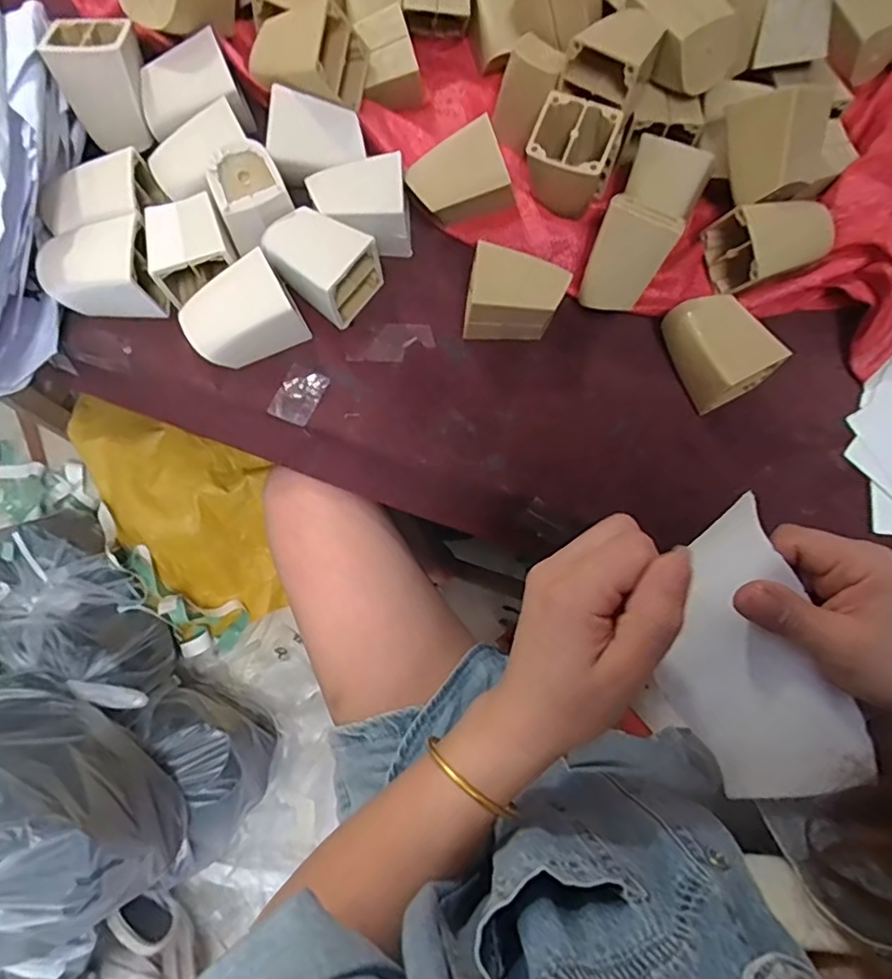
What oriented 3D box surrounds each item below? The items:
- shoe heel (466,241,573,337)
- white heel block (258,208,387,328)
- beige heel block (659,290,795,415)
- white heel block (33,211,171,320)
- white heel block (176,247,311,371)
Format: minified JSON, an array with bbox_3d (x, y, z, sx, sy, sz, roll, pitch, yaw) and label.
[{"bbox_3d":[0.055,-0.149,0.466,0.074,0.050,0.053,8,76,0],"label":"shoe heel"},{"bbox_3d":[-0.098,-0.177,0.469,0.077,0.058,0.060,36,78,7],"label":"white heel block"},{"bbox_3d":[0.204,-0.107,0.461,0.058,0.049,0.081,-32,79,-9],"label":"beige heel block"},{"bbox_3d":[-0.263,-0.163,0.460,0.088,0.047,0.068,-11,77,-4],"label":"white heel block"},{"bbox_3d":[-0.153,-0.128,0.459,0.082,0.056,0.061,-30,79,-8],"label":"white heel block"}]

